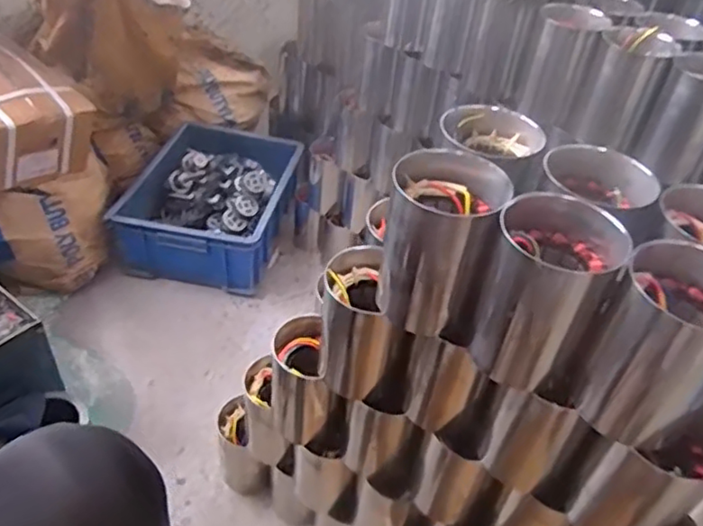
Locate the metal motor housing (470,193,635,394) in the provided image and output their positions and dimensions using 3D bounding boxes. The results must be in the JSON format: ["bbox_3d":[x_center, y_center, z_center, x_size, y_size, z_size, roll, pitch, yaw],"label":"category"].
[{"bbox_3d":[0.157,0.022,0.506,0.088,0.143,0.084,30,46,24],"label":"metal motor housing"}]

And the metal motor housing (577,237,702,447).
[{"bbox_3d":[0.234,0.059,0.464,0.089,0.145,0.079,32,47,26],"label":"metal motor housing"}]

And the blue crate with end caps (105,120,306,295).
[{"bbox_3d":[-0.301,-0.139,1.386,0.316,0.138,0.421,11,42,5],"label":"blue crate with end caps"}]

